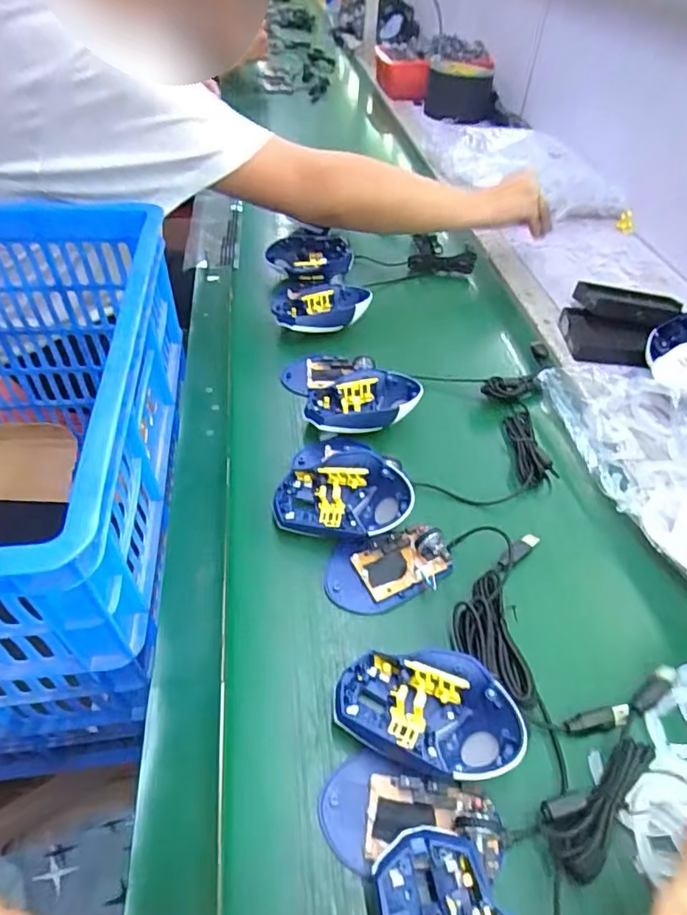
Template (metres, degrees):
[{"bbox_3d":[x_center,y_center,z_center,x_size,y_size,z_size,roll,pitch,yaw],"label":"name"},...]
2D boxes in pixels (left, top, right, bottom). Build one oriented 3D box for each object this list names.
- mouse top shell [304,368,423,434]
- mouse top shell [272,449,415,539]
[{"bbox_3d":[0.020,-0.053,0.565,0.120,0.040,0.084,-2,47,-4],"label":"mouse top shell"},{"bbox_3d":[0.000,0.034,0.471,0.116,0.050,0.065,8,48,6],"label":"mouse top shell"}]

